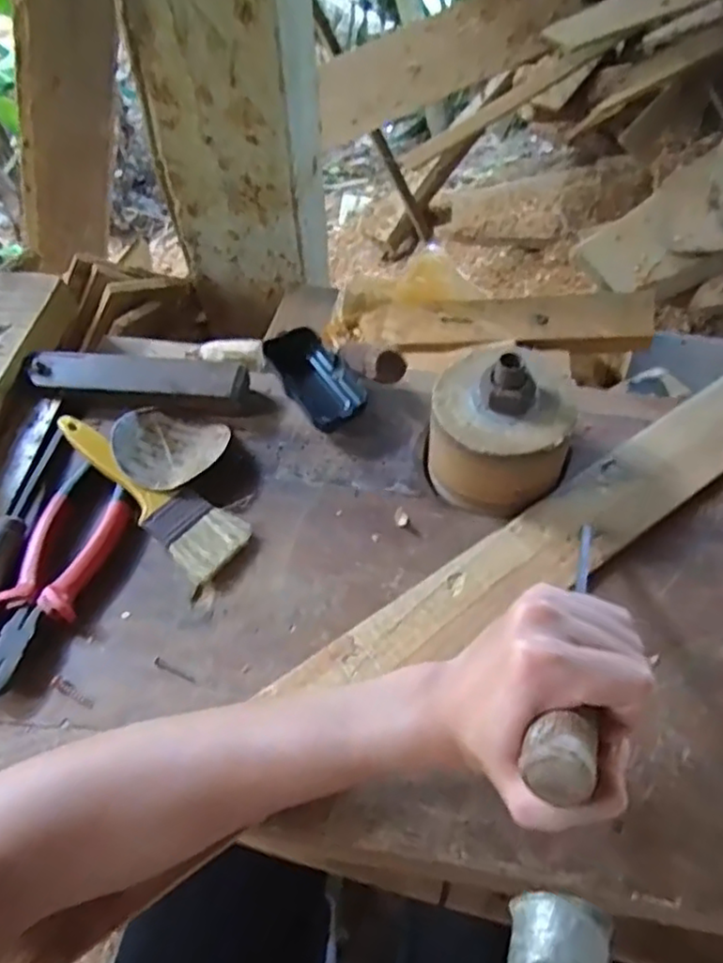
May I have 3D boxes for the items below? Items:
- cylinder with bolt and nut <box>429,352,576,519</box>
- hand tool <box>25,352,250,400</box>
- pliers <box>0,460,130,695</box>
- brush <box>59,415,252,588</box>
[{"bbox_3d":[0.101,-0.039,0.472,0.102,0.096,0.093,8,57,6],"label":"cylinder with bolt and nut"},{"bbox_3d":[-0.189,-0.090,0.546,0.183,0.021,0.039,7,57,6],"label":"hand tool"},{"bbox_3d":[-0.217,0.063,0.462,0.062,0.015,0.176,10,57,7],"label":"pliers"},{"bbox_3d":[-0.160,0.002,0.493,0.174,0.029,0.052,37,64,22],"label":"brush"}]

